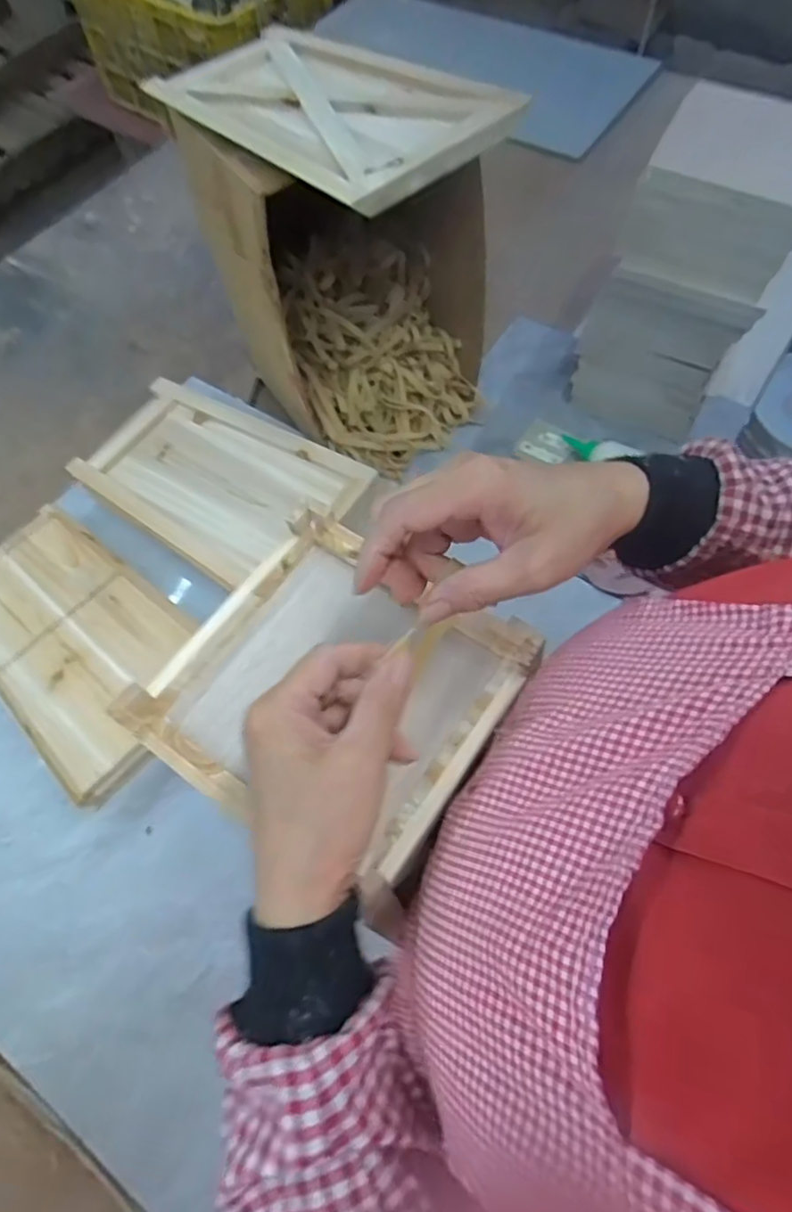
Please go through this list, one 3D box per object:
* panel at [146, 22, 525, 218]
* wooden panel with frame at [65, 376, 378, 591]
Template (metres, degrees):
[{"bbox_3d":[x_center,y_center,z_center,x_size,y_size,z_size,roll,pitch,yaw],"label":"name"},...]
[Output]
[{"bbox_3d":[-0.068,-0.525,0.656,0.236,0.022,0.393,-40,64,-17],"label":"panel"},{"bbox_3d":[-0.246,-0.181,0.865,0.349,0.028,0.228,33,68,15],"label":"wooden panel with frame"}]

